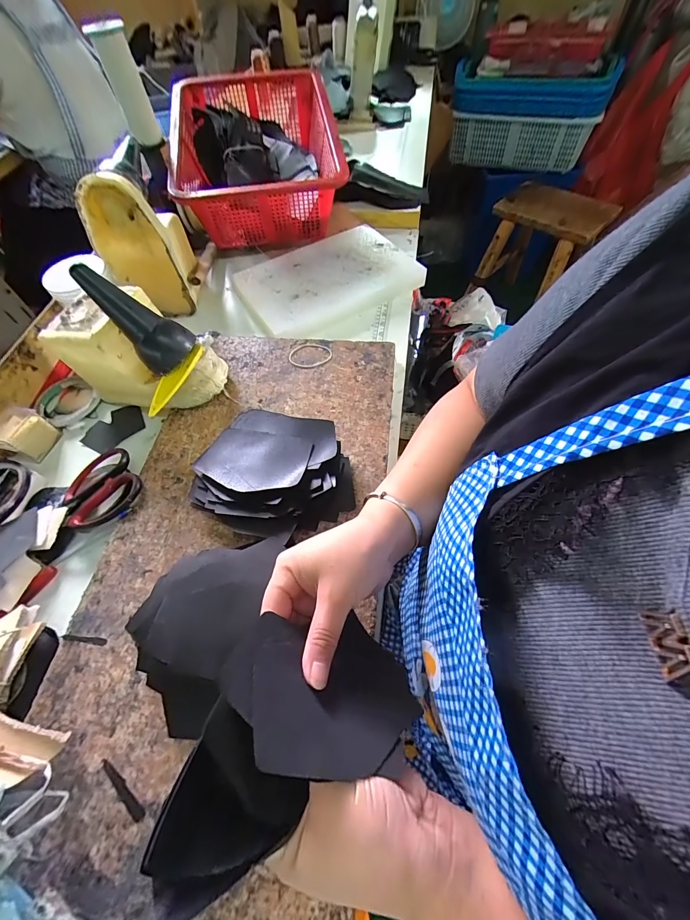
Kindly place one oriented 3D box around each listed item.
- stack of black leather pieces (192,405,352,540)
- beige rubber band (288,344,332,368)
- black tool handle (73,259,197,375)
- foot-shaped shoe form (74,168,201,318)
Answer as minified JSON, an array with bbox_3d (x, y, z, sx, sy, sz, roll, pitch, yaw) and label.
[{"bbox_3d":[-0.073,0.014,0.406,0.157,0.053,0.148,22,62,15],"label":"stack of black leather pieces"},{"bbox_3d":[-0.052,-0.158,0.541,0.065,0.004,0.049,-1,59,3],"label":"beige rubber band"},{"bbox_3d":[-0.251,-0.172,0.433,0.042,0.134,0.066,-6,50,43],"label":"black tool handle"},{"bbox_3d":[-0.323,-0.348,0.581,0.122,0.195,0.103,-13,59,-5],"label":"foot-shaped shoe form"}]

